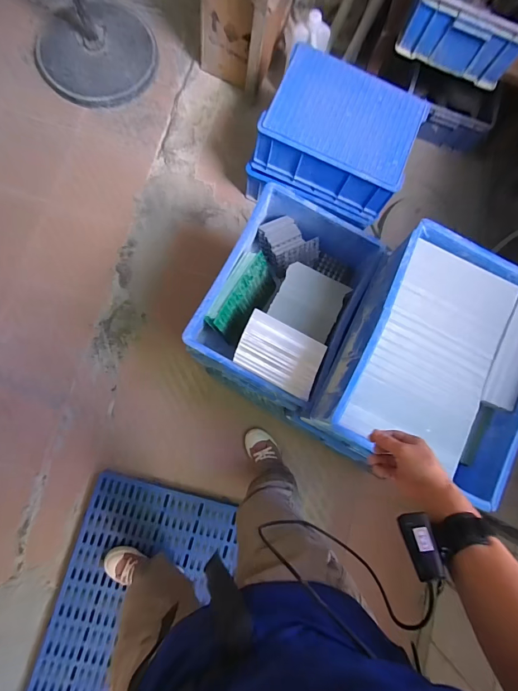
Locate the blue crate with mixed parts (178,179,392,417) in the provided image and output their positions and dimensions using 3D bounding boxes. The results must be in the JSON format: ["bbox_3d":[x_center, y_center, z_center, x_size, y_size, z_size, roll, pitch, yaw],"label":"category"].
[{"bbox_3d":[0.067,-0.123,0.915,0.328,0.177,0.468,27,81,-1],"label":"blue crate with mixed parts"}]

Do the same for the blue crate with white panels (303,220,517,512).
[{"bbox_3d":[0.370,0.026,0.744,0.352,0.155,0.462,27,81,-1],"label":"blue crate with white panels"}]

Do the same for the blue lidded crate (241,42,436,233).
[{"bbox_3d":[0.239,-0.660,1.132,0.457,0.193,0.362,19,81,-2],"label":"blue lidded crate"}]

